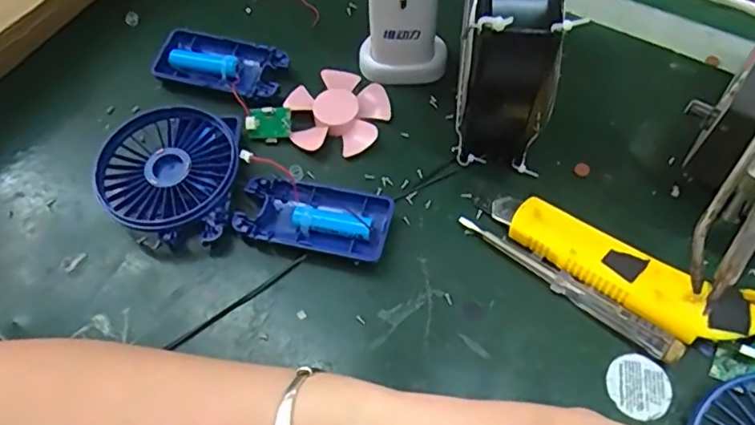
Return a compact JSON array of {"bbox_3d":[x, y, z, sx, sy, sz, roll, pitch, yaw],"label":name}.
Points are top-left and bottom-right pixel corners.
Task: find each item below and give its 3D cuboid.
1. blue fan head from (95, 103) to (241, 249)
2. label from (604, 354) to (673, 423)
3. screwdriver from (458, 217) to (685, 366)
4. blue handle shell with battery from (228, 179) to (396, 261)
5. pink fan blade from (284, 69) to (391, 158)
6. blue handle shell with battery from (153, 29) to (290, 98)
[{"bbox_3d":[-0.129,-0.027,0.379,0.081,0.028,0.092,11,61,8],"label":"blue fan head"},{"bbox_3d":[0.141,0.094,0.320,0.034,0.004,0.033,1,65,-2],"label":"label"},{"bbox_3d":[0.107,0.041,0.342,0.138,0.015,0.011,36,67,20],"label":"screwdriver"},{"bbox_3d":[-0.039,0.004,0.369,0.092,0.015,0.044,11,61,8],"label":"blue handle shell with battery"},{"bbox_3d":[-0.028,-0.073,0.415,0.070,0.014,0.067,-1,60,1],"label":"pink fan blade"},{"bbox_3d":[-0.114,-0.107,0.438,0.093,0.016,0.051,20,62,13],"label":"blue handle shell with battery"}]

